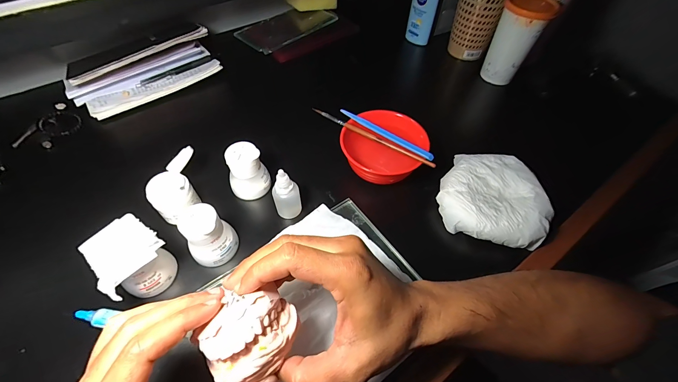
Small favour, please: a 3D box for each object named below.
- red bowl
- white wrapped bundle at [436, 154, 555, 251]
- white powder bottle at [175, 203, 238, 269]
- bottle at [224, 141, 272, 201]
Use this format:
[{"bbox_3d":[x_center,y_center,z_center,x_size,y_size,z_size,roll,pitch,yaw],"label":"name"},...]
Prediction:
[{"bbox_3d":[0.057,-0.055,0.388,0.106,0.051,0.086,10,55,5],"label":"red bowl"},{"bbox_3d":[0.187,0.004,0.362,0.116,0.038,0.113,15,56,8],"label":"white wrapped bundle"},{"bbox_3d":[-0.139,0.045,0.315,0.046,0.059,0.050,1,55,-2],"label":"white powder bottle"},{"bbox_3d":[-0.113,-0.023,0.366,0.045,0.062,0.040,-23,59,-17],"label":"bottle"}]

